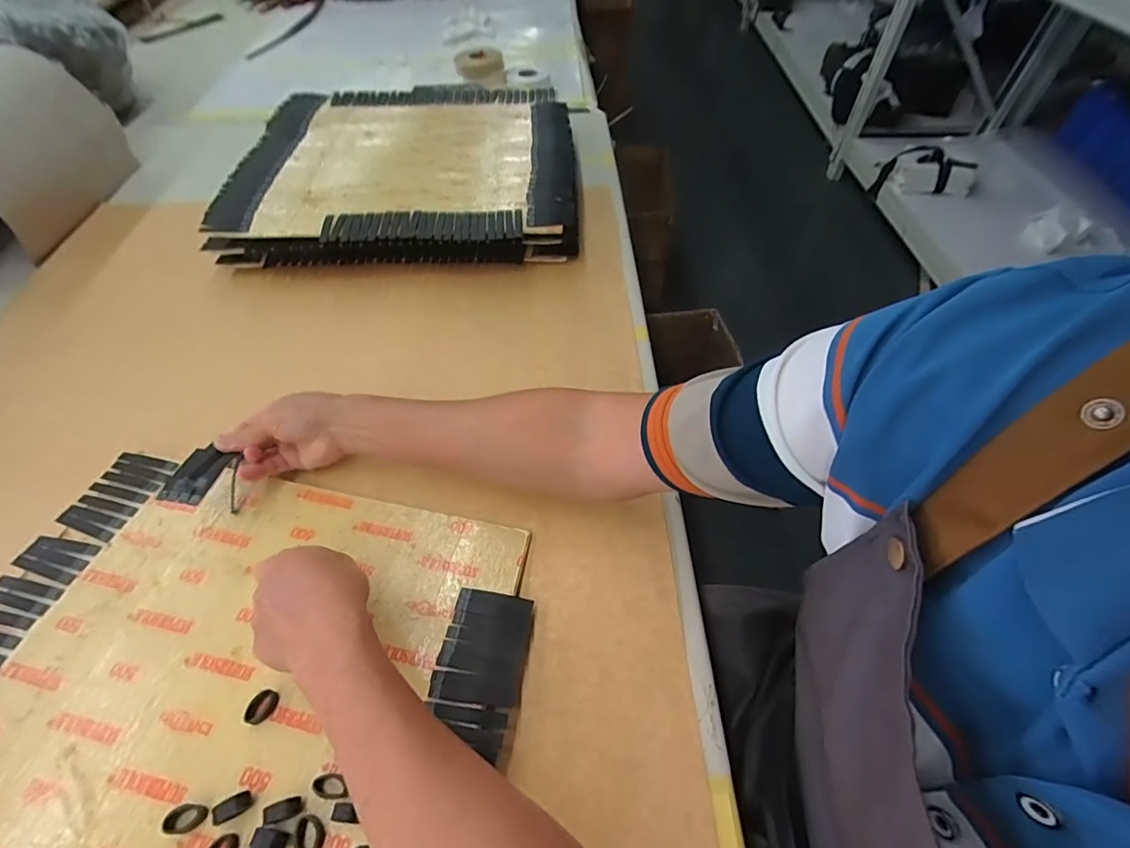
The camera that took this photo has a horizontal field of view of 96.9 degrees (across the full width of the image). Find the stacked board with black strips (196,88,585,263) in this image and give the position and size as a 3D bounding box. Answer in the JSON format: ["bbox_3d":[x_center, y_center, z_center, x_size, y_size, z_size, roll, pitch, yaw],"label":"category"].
[{"bbox_3d":[-0.220,-0.390,0.765,0.479,0.074,0.442,1,53,1],"label":"stacked board with black strips"}]

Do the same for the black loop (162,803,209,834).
[{"bbox_3d":[-0.232,0.242,0.307,0.022,0.008,0.015,-1,53,-1],"label":"black loop"}]

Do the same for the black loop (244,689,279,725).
[{"bbox_3d":[-0.209,0.194,0.344,0.015,0.009,0.021,13,53,9],"label":"black loop"}]

